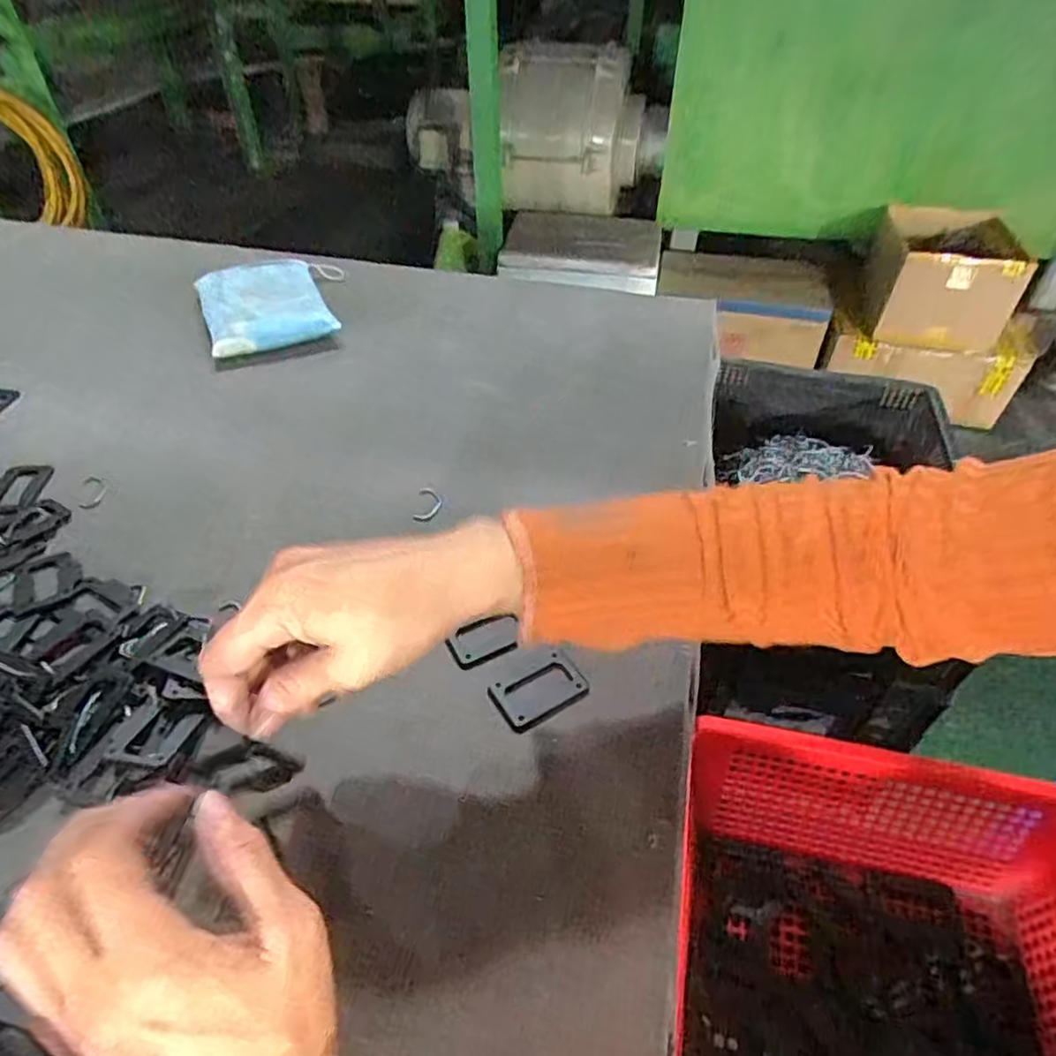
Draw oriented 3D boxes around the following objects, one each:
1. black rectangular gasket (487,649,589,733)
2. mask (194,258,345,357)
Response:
[{"bbox_3d":[0.006,0.092,0.386,0.050,0.004,0.034,-23,49,-22],"label":"black rectangular gasket"},{"bbox_3d":[-0.250,-0.230,0.676,0.140,0.031,0.165,-17,47,-17],"label":"mask"}]

